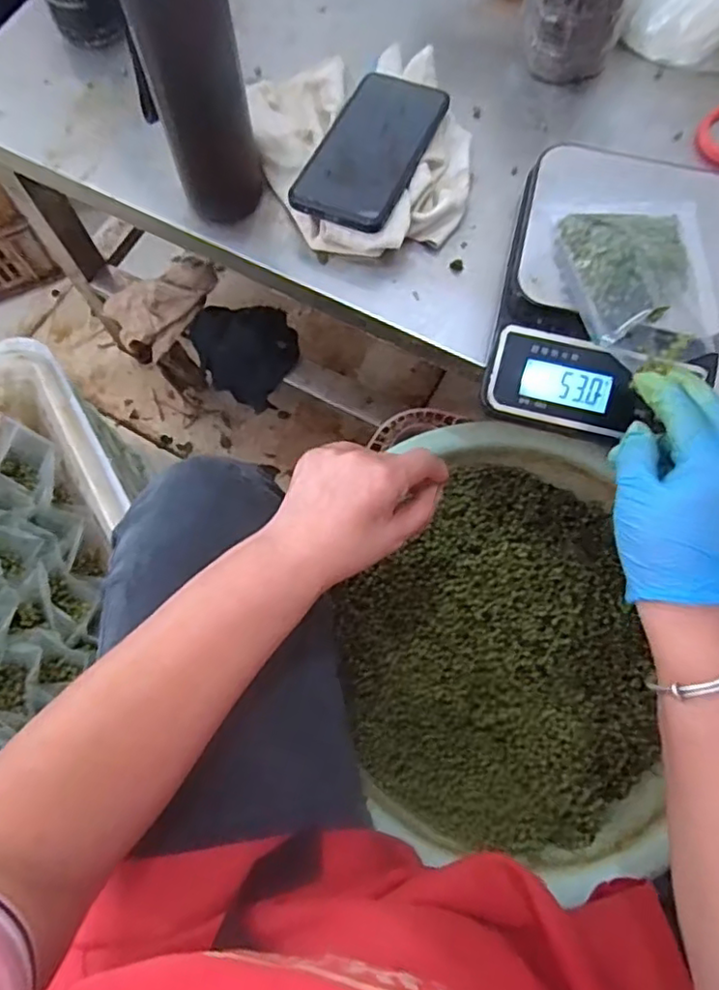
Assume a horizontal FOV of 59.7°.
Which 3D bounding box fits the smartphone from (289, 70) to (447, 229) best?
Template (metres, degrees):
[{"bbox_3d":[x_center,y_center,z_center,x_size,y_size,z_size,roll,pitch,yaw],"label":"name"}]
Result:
[{"bbox_3d":[0.010,-0.277,0.501,0.078,0.012,0.163,21,67,8],"label":"smartphone"}]

